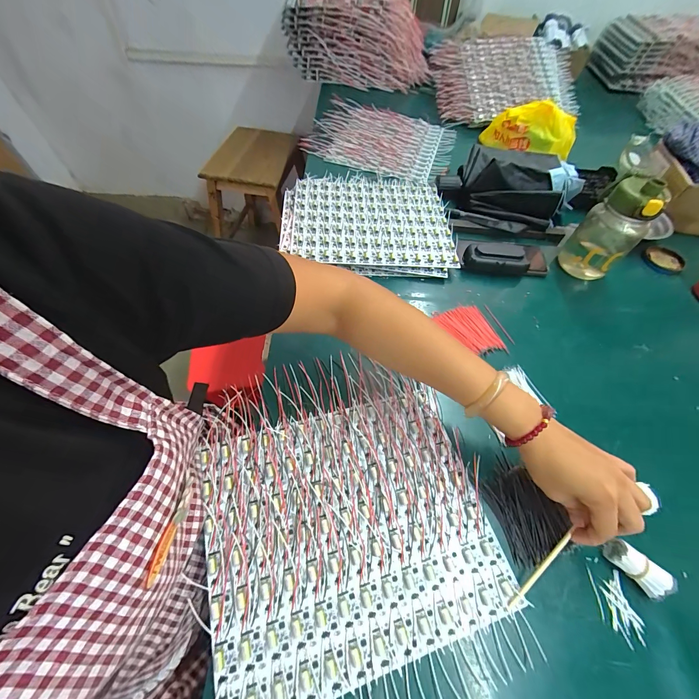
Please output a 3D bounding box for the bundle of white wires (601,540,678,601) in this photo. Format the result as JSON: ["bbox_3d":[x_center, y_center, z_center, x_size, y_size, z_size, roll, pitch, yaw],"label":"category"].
[{"bbox_3d":[0.297,0.226,0.322,0.026,0.024,0.057,-39,70,-20],"label":"bundle of white wires"}]

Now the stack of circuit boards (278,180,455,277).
[{"bbox_3d":[0.029,-0.246,0.602,0.312,0.026,0.279,-1,58,-4],"label":"stack of circuit boards"}]

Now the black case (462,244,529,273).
[{"bbox_3d":[0.261,-0.159,0.550,0.110,0.044,0.025,8,62,2],"label":"black case"}]

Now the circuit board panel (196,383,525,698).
[{"bbox_3d":[0.001,0.181,0.332,0.286,0.015,0.245,-13,60,-11],"label":"circuit board panel"}]

